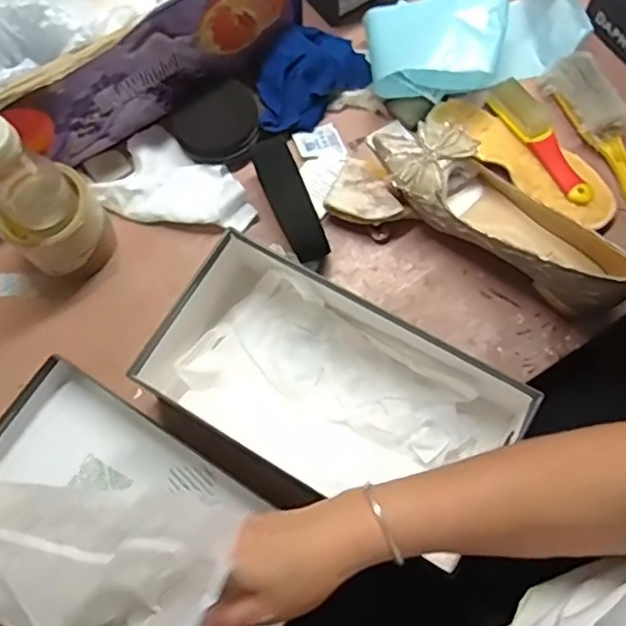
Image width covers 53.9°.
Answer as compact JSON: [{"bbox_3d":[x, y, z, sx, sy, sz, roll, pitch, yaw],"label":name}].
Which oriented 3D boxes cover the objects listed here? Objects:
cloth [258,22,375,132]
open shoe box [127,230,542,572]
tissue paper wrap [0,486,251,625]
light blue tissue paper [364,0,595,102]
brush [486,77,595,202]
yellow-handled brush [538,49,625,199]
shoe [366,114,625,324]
[{"bbox_3d":[-0.010,-0.258,0.659,0.134,0.038,0.101,-28,74,-7],"label":"cloth"},{"bbox_3d":[0.019,0.064,0.532,0.308,0.079,0.182,28,75,10],"label":"open shoe box"},{"bbox_3d":[-0.174,0.177,0.435,0.257,0.066,0.112,2,72,20],"label":"tissue paper wrap"},{"bbox_3d":[0.176,-0.289,0.648,0.229,0.083,0.121,-13,72,-2],"label":"light blue tissue paper"},{"bbox_3d":[0.235,-0.178,0.632,0.032,0.021,0.158,-26,73,-6],"label":"brush"},{"bbox_3d":[0.315,-0.173,0.623,0.051,0.027,0.225,-26,73,-6],"label":"yellow-handled brush"},{"bbox_3d":[0.169,-0.101,0.588,0.281,0.077,0.098,43,78,14],"label":"shoe"}]

